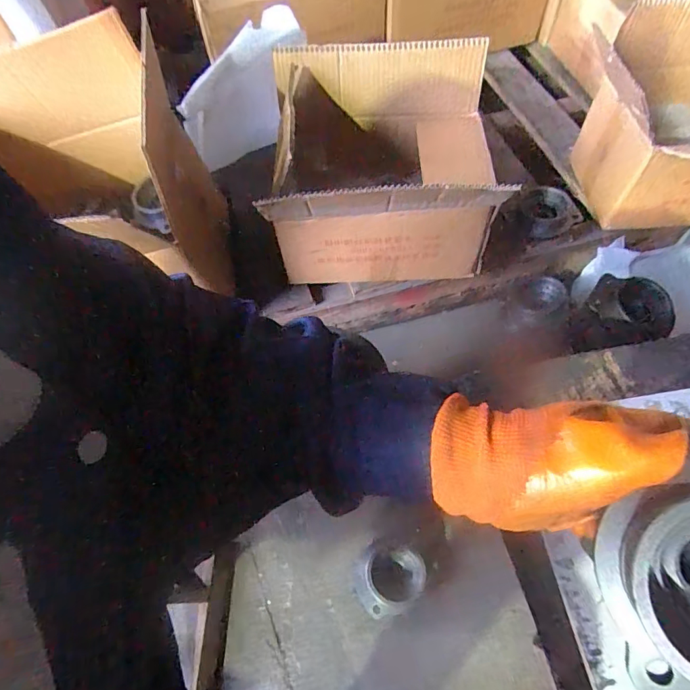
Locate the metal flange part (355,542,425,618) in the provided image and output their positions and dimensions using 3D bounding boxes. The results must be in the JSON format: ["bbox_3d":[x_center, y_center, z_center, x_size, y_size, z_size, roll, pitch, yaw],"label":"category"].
[{"bbox_3d":[0.061,0.337,0.664,0.102,0.037,0.091,-29,64,-12],"label":"metal flange part"}]

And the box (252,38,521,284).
[{"bbox_3d":[0.055,-0.238,0.667,0.308,0.243,0.256,-3,62,2],"label":"box"}]

